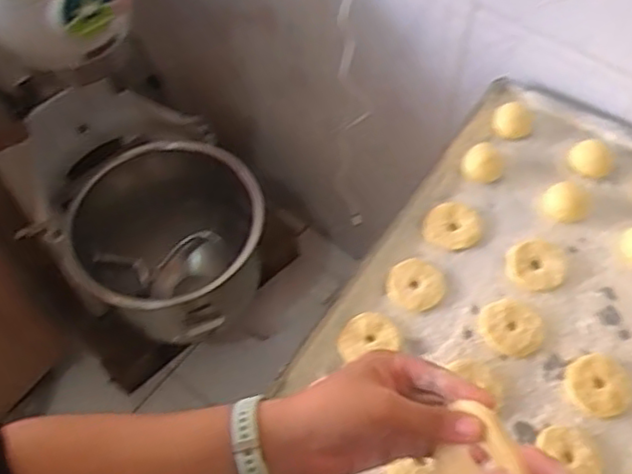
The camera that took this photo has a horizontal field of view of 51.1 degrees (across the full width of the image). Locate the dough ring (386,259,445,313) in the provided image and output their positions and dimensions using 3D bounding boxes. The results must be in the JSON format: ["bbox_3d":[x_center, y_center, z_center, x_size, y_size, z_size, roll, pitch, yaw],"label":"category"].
[{"bbox_3d":[0.106,0.052,0.707,0.061,0.008,0.057,0,57,1],"label":"dough ring"}]

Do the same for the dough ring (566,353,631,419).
[{"bbox_3d":[0.276,0.144,0.642,0.060,0.012,0.060,0,57,1],"label":"dough ring"}]

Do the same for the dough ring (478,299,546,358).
[{"bbox_3d":[0.200,0.093,0.675,0.065,0.011,0.056,18,59,12],"label":"dough ring"}]

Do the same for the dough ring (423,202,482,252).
[{"bbox_3d":[0.153,-0.013,0.741,0.062,0.008,0.057,0,57,1],"label":"dough ring"}]

